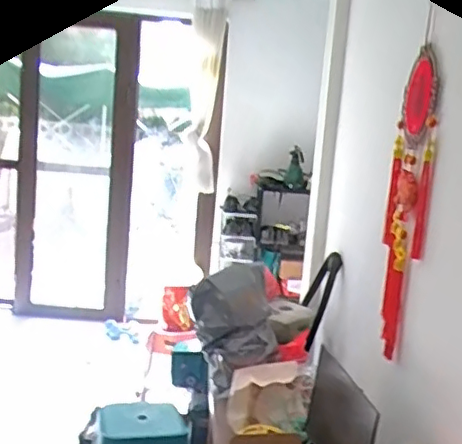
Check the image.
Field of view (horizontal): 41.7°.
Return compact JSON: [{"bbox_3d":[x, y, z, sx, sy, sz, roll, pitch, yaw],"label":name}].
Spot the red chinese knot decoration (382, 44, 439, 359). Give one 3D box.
[{"bbox_3d":[0.499,-0.052,1.732,0.055,0.805,0.268,5,8,3],"label":"red chinese knot decoration"}]

